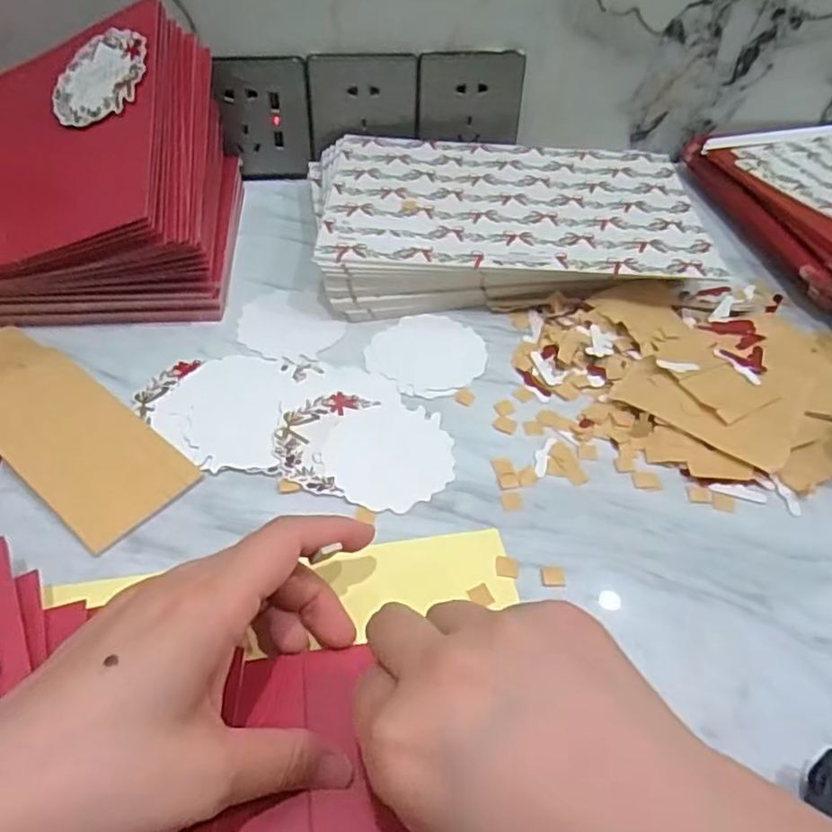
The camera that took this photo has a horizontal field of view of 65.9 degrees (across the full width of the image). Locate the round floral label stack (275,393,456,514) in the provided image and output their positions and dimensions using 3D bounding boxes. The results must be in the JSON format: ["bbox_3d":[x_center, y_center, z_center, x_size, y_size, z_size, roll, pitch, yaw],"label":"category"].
[{"bbox_3d":[-0.027,0.017,0.345,0.093,0.004,0.069,9,49,6],"label":"round floral label stack"}]

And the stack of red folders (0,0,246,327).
[{"bbox_3d":[-0.267,-0.154,0.408,0.274,0.120,0.177,-2,49,-4],"label":"stack of red folders"}]

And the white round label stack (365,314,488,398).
[{"bbox_3d":[0.008,-0.040,0.402,0.070,0.004,0.069,1,49,-1],"label":"white round label stack"}]

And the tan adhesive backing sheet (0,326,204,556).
[{"bbox_3d":[-0.200,0.006,0.341,0.174,0.005,0.078,32,52,21],"label":"tan adhesive backing sheet"}]

